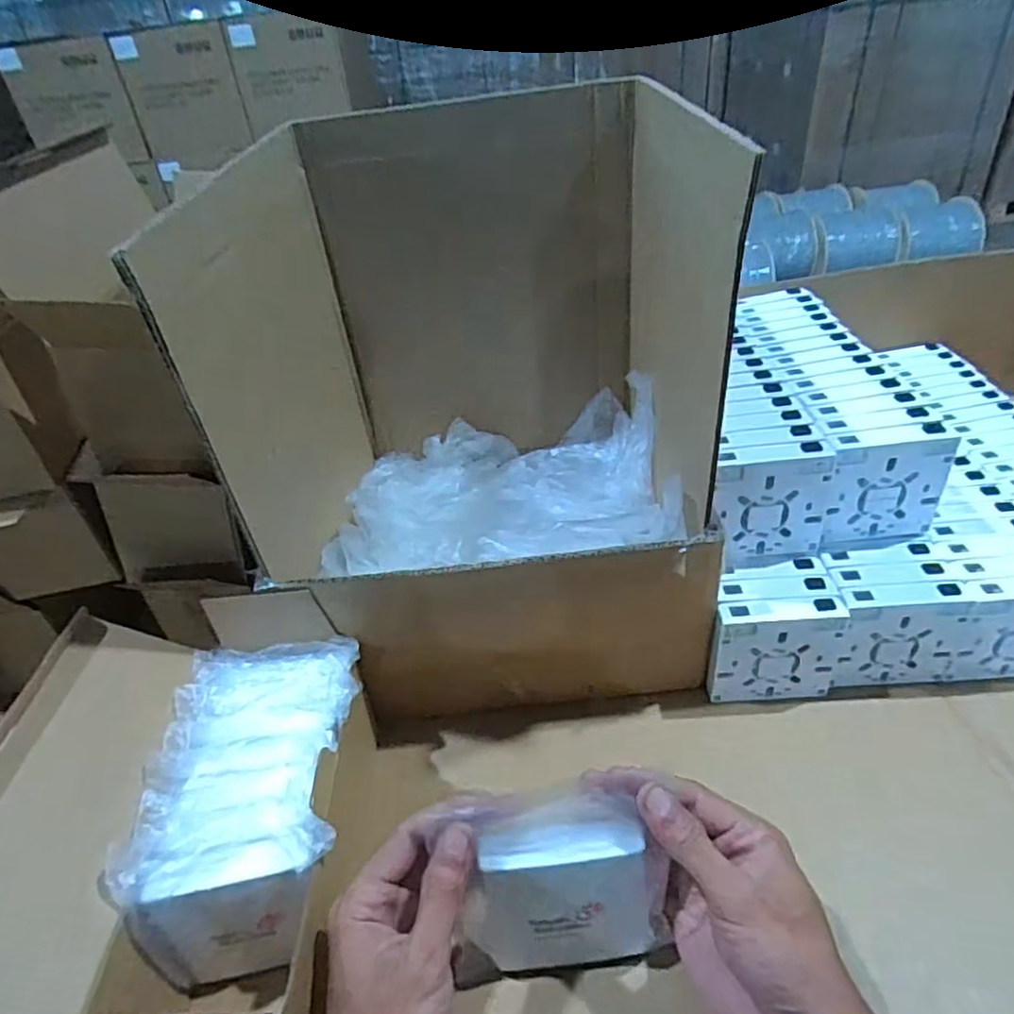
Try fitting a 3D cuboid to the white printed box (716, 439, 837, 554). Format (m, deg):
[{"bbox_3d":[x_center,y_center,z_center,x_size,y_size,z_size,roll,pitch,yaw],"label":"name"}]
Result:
[{"bbox_3d":[0.190,-0.003,0.480,0.081,0.088,0.022,-5,38,2],"label":"white printed box"}]

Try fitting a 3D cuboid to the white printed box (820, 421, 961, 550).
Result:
[{"bbox_3d":[0.272,-0.014,0.483,0.085,0.090,0.024,-9,38,-3],"label":"white printed box"}]

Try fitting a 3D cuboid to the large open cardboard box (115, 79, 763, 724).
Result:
[{"bbox_3d":[-0.020,-0.087,0.513,0.293,0.345,0.316,-5,38,3],"label":"large open cardboard box"}]

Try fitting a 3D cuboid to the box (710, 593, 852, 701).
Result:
[{"bbox_3d":[0.193,0.103,0.479,0.089,0.081,0.023,-3,38,5],"label":"box"}]

